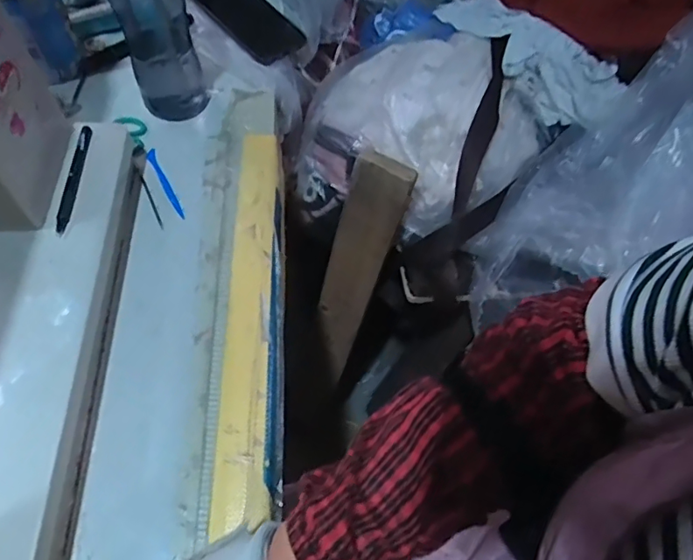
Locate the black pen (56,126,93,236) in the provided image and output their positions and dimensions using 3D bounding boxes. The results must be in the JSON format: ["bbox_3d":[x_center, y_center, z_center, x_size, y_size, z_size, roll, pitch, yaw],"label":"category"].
[{"bbox_3d":[-0.254,-0.096,0.495,0.011,0.007,0.124,0,60,-4],"label":"black pen"}]

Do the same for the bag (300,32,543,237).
[{"bbox_3d":[0.094,-0.210,0.715,0.285,0.117,0.250,37,64,16],"label":"bag"}]

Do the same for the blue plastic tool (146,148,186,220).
[{"bbox_3d":[-0.195,-0.105,0.569,0.010,0.004,0.099,-23,64,-17],"label":"blue plastic tool"}]

